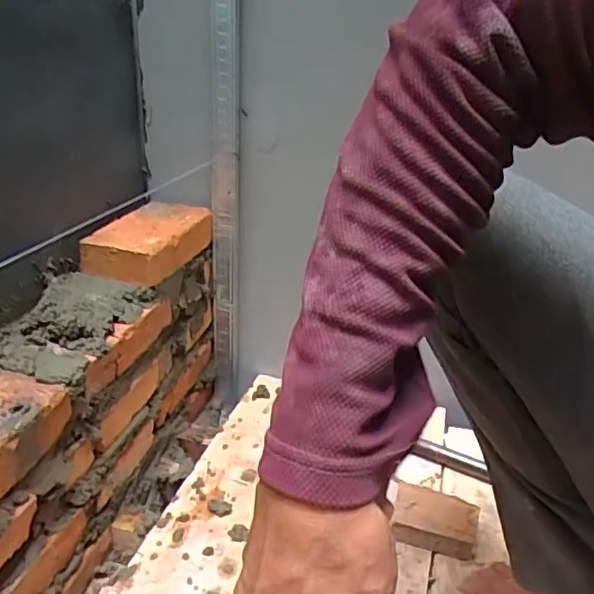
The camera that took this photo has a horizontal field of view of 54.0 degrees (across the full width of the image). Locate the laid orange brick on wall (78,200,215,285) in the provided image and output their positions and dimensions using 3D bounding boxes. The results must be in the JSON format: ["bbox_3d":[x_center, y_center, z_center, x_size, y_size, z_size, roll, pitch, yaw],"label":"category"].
[{"bbox_3d":[-0.188,-0.077,0.755,0.102,0.047,0.183,7,24,11],"label":"laid orange brick on wall"}]

